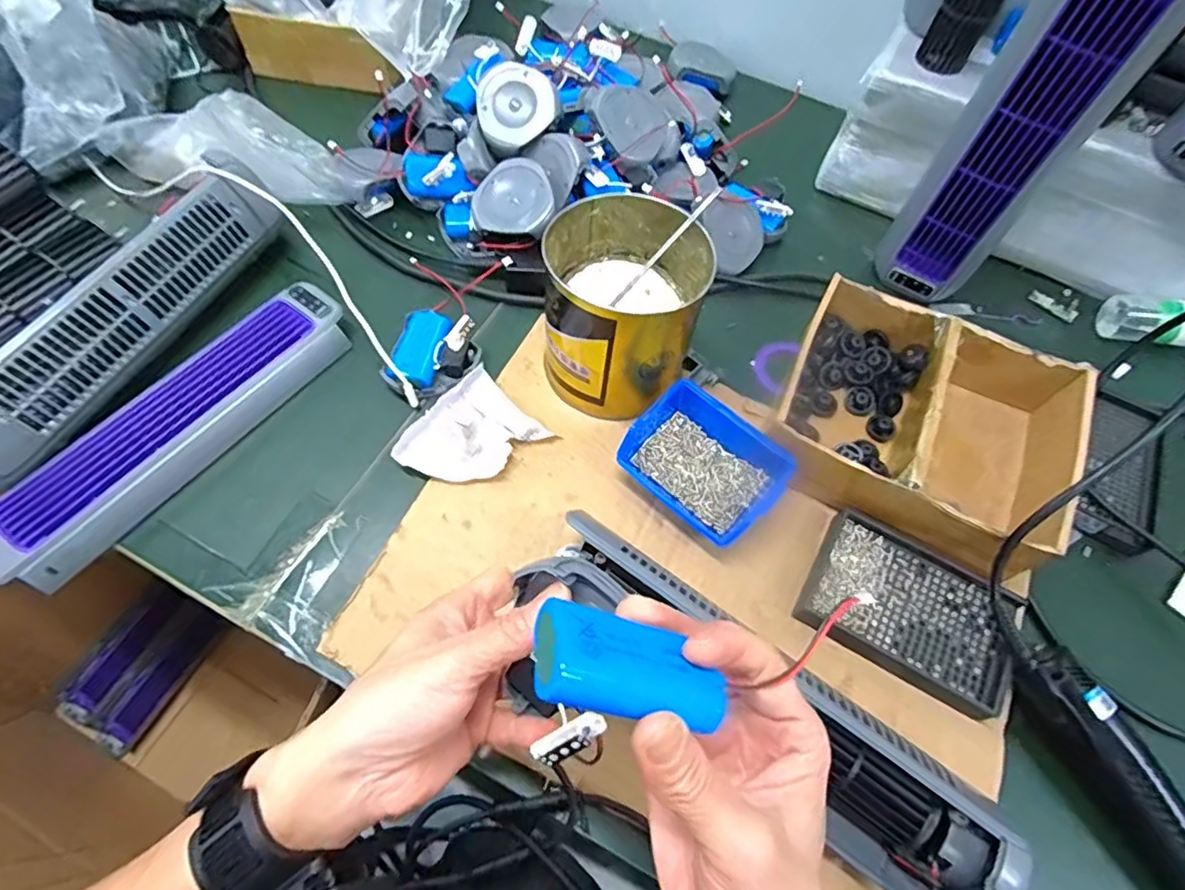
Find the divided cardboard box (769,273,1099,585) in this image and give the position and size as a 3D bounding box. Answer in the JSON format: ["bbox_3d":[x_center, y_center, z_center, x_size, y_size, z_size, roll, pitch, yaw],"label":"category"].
[{"bbox_3d":[0.252,-0.019,0.466,0.209,0.061,0.173,28,64,11],"label":"divided cardboard box"}]

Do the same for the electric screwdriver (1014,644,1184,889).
[{"bbox_3d":[0.344,0.235,0.361,0.045,0.041,0.236,-22,66,-15],"label":"electric screwdriver"}]

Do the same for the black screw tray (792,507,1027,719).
[{"bbox_3d":[0.225,0.117,0.427,0.139,0.020,0.092,28,64,11],"label":"black screw tray"}]

